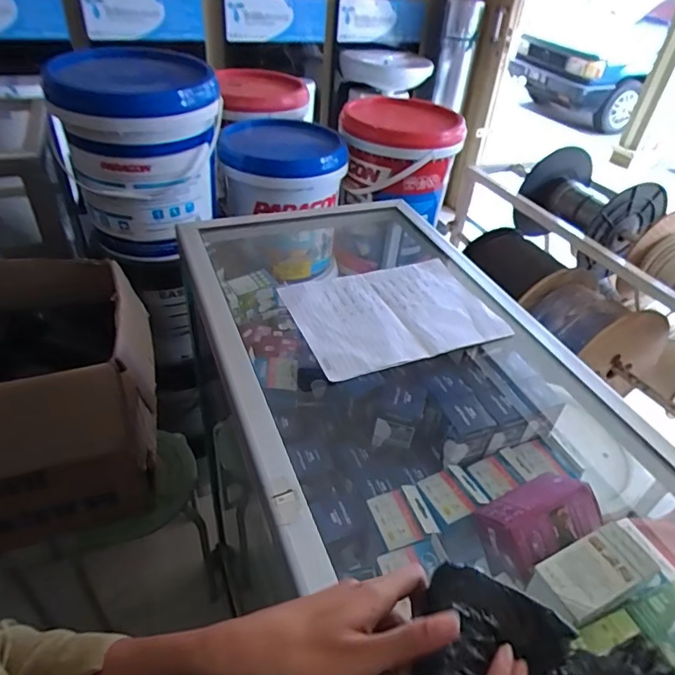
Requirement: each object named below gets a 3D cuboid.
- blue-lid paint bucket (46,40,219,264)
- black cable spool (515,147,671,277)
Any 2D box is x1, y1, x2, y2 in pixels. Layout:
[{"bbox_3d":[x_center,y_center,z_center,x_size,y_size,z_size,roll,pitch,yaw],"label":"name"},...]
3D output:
[{"bbox_3d":[-0.402,-0.370,1.035,0.274,0.336,0.270,-16,44,-24],"label":"blue-lid paint bucket"},{"bbox_3d":[0.753,-0.389,1.555,0.295,0.283,0.329,-7,41,-15],"label":"black cable spool"}]

